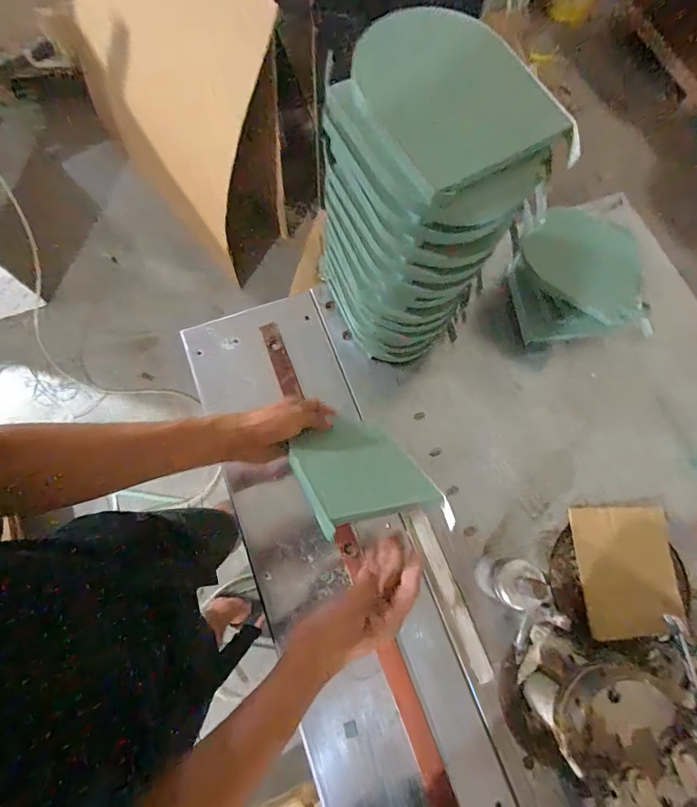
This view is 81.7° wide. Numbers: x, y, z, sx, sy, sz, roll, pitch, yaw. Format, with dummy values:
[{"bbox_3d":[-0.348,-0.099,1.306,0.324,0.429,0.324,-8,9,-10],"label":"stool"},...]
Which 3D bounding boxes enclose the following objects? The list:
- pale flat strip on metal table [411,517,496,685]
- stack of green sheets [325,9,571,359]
[{"bbox_3d":[0.140,0.258,0.541,0.022,0.011,0.221,-21,76,-7],"label":"pale flat strip on metal table"},{"bbox_3d":[0.073,-0.207,0.484,0.207,0.365,0.199,16,74,1],"label":"stack of green sheets"}]

